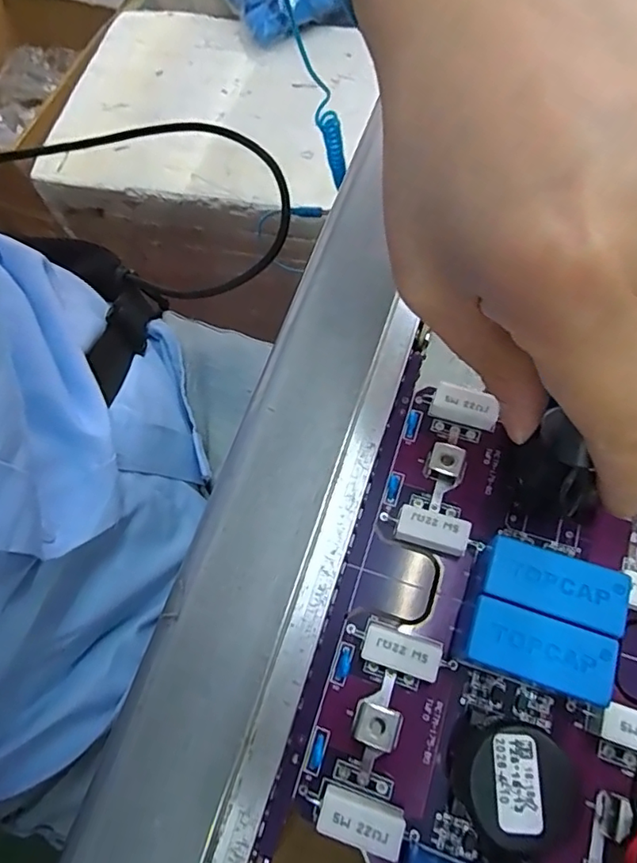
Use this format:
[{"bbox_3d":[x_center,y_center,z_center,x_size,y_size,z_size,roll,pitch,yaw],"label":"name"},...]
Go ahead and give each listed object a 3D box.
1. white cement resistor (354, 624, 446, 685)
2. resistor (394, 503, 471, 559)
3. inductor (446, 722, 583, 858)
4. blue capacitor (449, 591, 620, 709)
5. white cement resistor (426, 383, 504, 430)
[{"bbox_3d":[0.023,0.065,0.161,0.024,0.011,0.010,18,70,10],"label":"white cement resistor"},{"bbox_3d":[0.036,0.032,0.175,0.022,0.011,0.010,18,70,10],"label":"resistor"},{"bbox_3d":[0.049,0.089,0.142,0.026,0.026,0.025,-1,68,2],"label":"inductor"},{"bbox_3d":[0.057,0.060,0.152,0.036,0.028,0.017,19,70,10],"label":"blue capacitor"},{"bbox_3d":[0.050,-0.009,0.189,0.022,0.010,0.009,16,70,9],"label":"white cement resistor"}]

